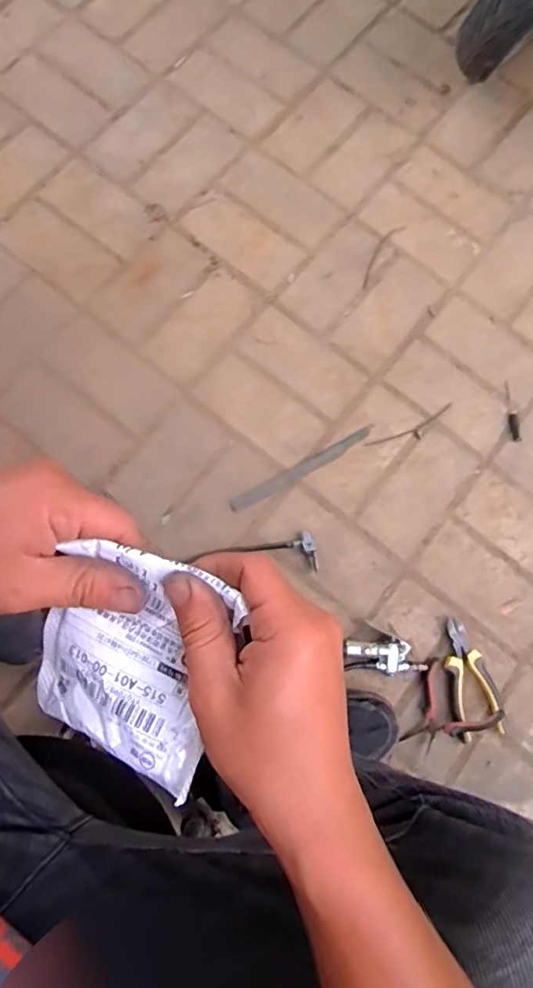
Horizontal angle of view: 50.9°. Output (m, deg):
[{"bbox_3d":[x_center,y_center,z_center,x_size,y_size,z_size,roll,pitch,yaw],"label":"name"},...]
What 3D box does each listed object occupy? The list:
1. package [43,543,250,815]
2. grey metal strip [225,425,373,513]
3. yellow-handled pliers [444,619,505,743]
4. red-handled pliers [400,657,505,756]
[{"bbox_3d":[-0.064,0.077,0.271,0.092,0.025,0.100,21,94,10],"label":"package"},{"bbox_3d":[0.054,-0.036,0.790,0.229,0.007,0.022,-29,81,-6],"label":"grey metal strip"},{"bbox_3d":[0.260,0.238,0.719,0.056,0.027,0.144,-13,80,-3],"label":"yellow-handled pliers"},{"bbox_3d":[0.239,0.281,0.706,0.098,0.036,0.108,23,80,3],"label":"red-handled pliers"}]

